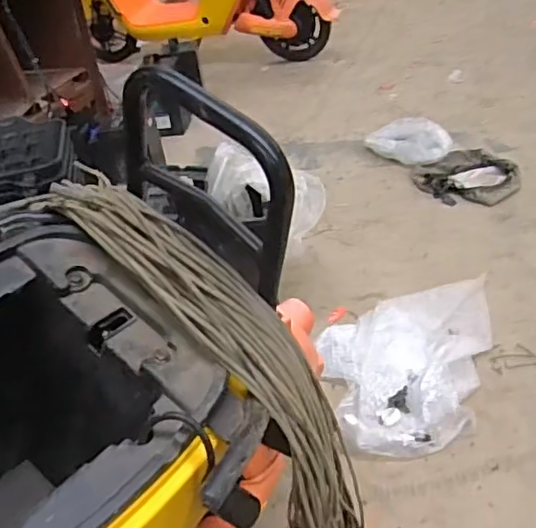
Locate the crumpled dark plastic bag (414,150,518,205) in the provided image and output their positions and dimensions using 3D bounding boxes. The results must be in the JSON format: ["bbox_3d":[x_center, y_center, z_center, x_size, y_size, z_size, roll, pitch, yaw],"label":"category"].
[{"bbox_3d":[0.599,-0.258,1.814,0.300,0.034,0.261,-28,40,-27],"label":"crumpled dark plastic bag"}]

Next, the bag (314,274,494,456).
[{"bbox_3d":[0.267,0.164,1.234,0.321,0.056,0.500,5,37,18],"label":"bag"}]

